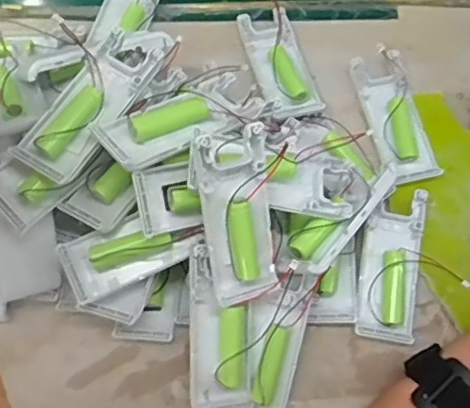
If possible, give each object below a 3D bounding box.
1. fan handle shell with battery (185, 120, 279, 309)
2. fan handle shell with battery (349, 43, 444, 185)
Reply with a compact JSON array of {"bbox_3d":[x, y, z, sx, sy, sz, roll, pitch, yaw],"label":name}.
[{"bbox_3d":[0.001,0.006,0.354,0.041,0.019,0.102,-11,113,-6],"label":"fan handle shell with battery"},{"bbox_3d":[0.118,-0.066,0.463,0.042,0.015,0.107,-13,69,-6],"label":"fan handle shell with battery"}]

